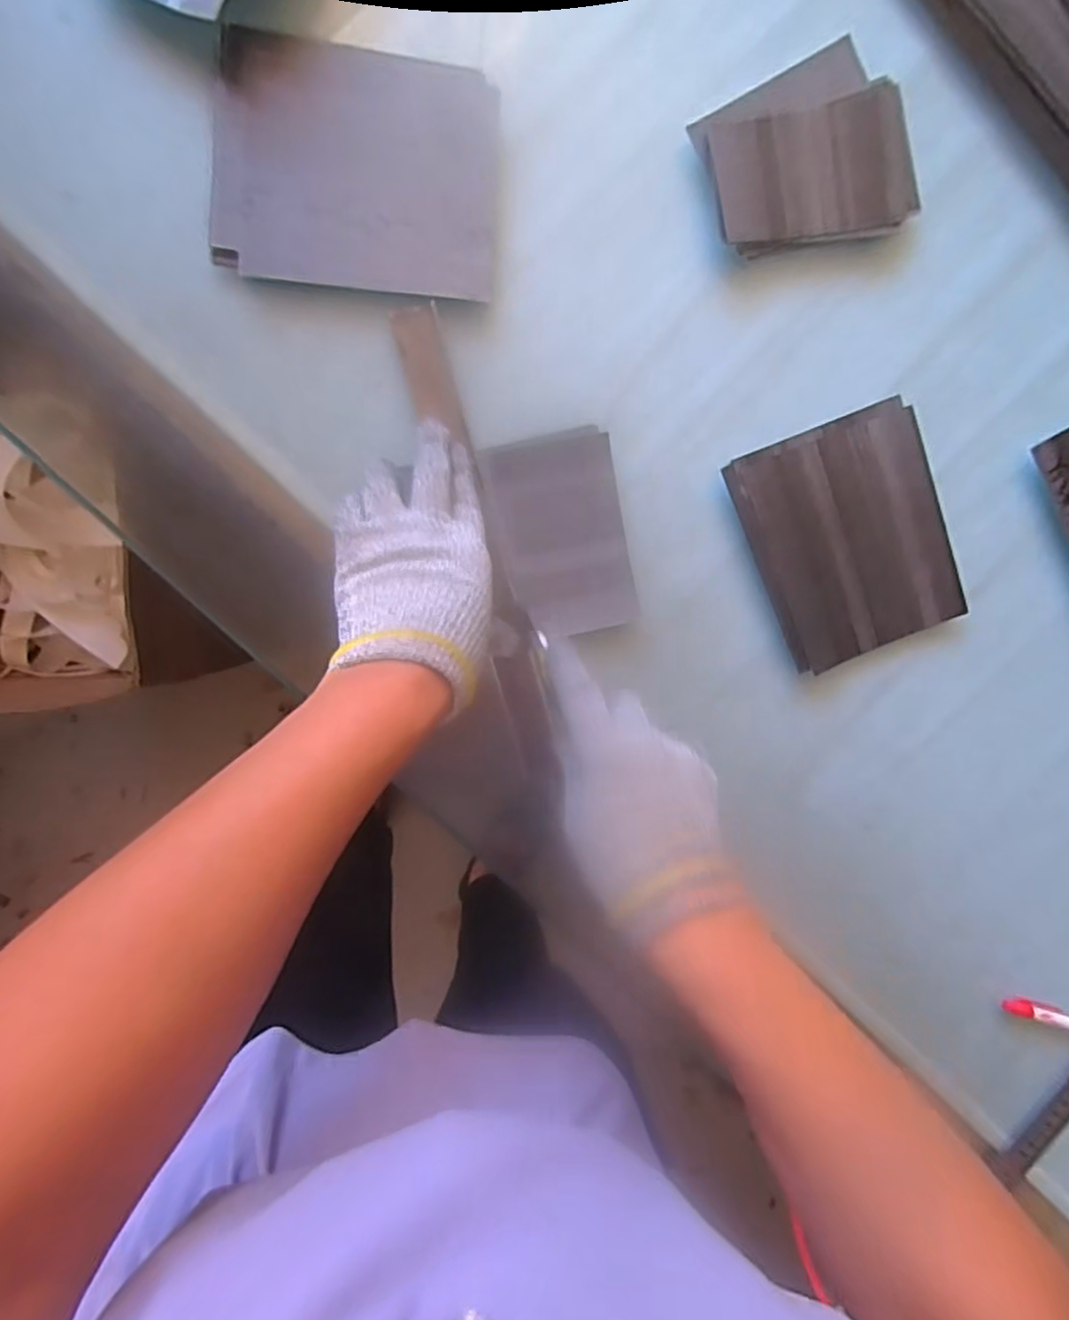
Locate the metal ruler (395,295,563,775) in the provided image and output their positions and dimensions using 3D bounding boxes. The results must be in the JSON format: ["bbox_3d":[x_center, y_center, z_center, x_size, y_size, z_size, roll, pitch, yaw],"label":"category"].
[{"bbox_3d":[-0.033,-0.070,0.418,0.028,0.005,0.298,-16,93,-2],"label":"metal ruler"}]

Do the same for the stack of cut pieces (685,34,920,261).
[{"bbox_3d":[0.171,-0.320,0.420,0.135,0.019,0.113,-17,96,-4],"label":"stack of cut pieces"}]

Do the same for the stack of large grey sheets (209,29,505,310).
[{"bbox_3d":[-0.105,-0.293,0.398,0.162,0.010,0.135,3,94,-6],"label":"stack of large grey sheets"}]

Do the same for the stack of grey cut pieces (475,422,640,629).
[{"bbox_3d":[0.018,-0.079,0.422,0.079,0.016,0.123,-14,95,-4],"label":"stack of grey cut pieces"}]

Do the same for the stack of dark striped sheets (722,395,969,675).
[{"bbox_3d":[0.208,-0.080,0.444,0.128,0.013,0.149,-22,96,-4],"label":"stack of dark striped sheets"}]

